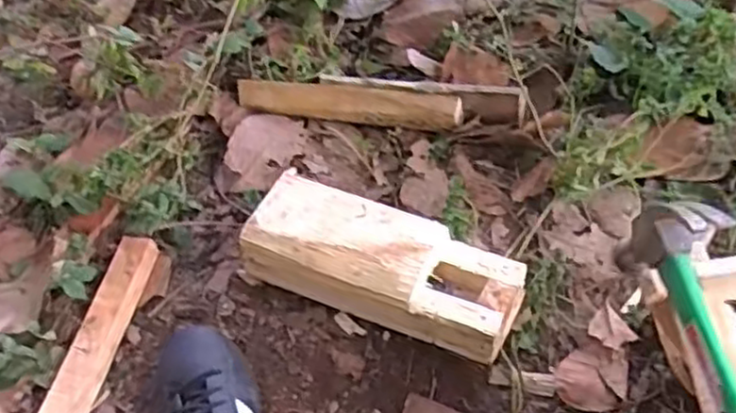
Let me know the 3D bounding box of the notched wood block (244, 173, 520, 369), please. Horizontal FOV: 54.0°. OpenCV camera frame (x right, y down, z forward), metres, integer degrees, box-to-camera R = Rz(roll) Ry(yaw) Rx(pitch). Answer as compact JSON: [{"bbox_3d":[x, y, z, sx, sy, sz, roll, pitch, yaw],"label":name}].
[{"bbox_3d":[0.013,0.058,0.706,0.270,0.059,0.108,18,57,15],"label":"notched wood block"}]

